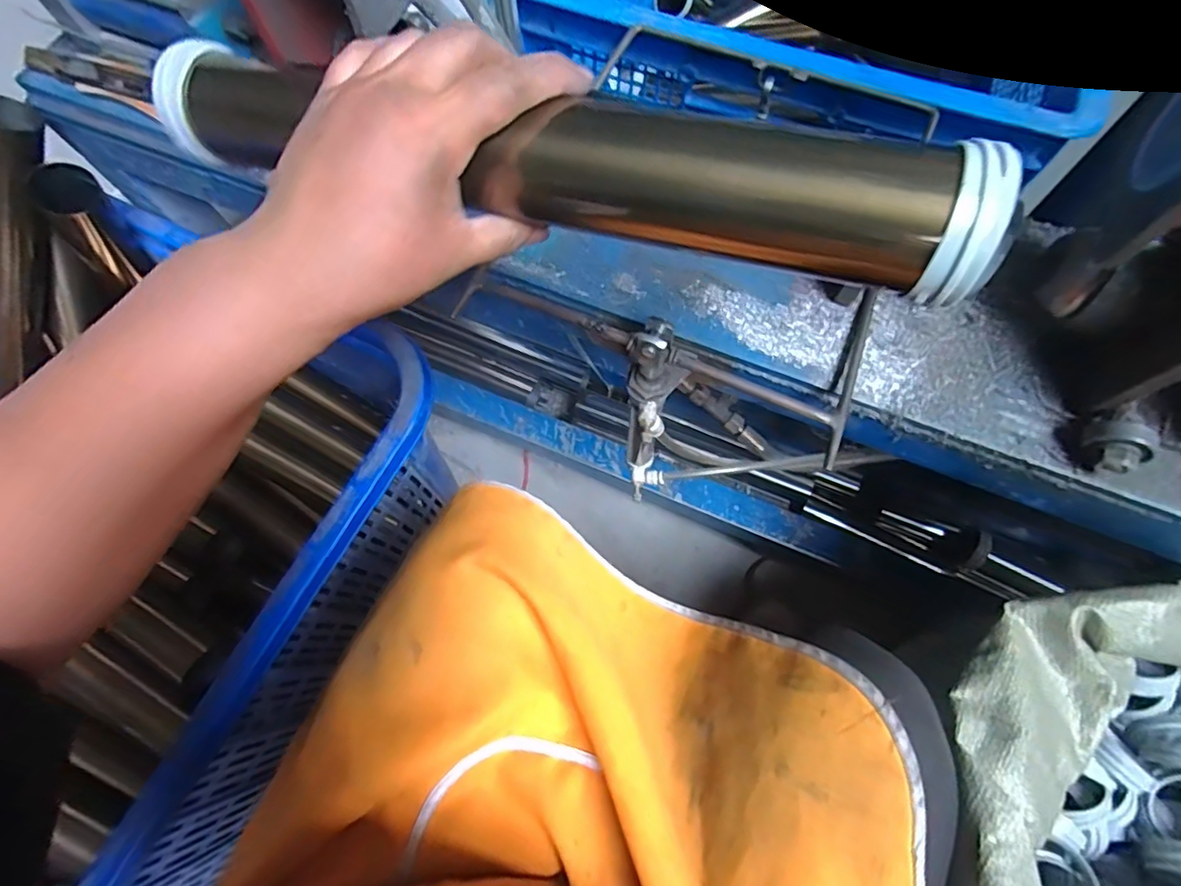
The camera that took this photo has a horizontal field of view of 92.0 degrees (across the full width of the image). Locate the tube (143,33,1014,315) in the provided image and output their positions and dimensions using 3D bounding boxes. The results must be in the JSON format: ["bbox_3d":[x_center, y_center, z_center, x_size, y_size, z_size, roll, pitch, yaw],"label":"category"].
[{"bbox_3d":[-0.033,-0.133,0.263,0.386,0.059,0.058,17,72,16],"label":"tube"}]

